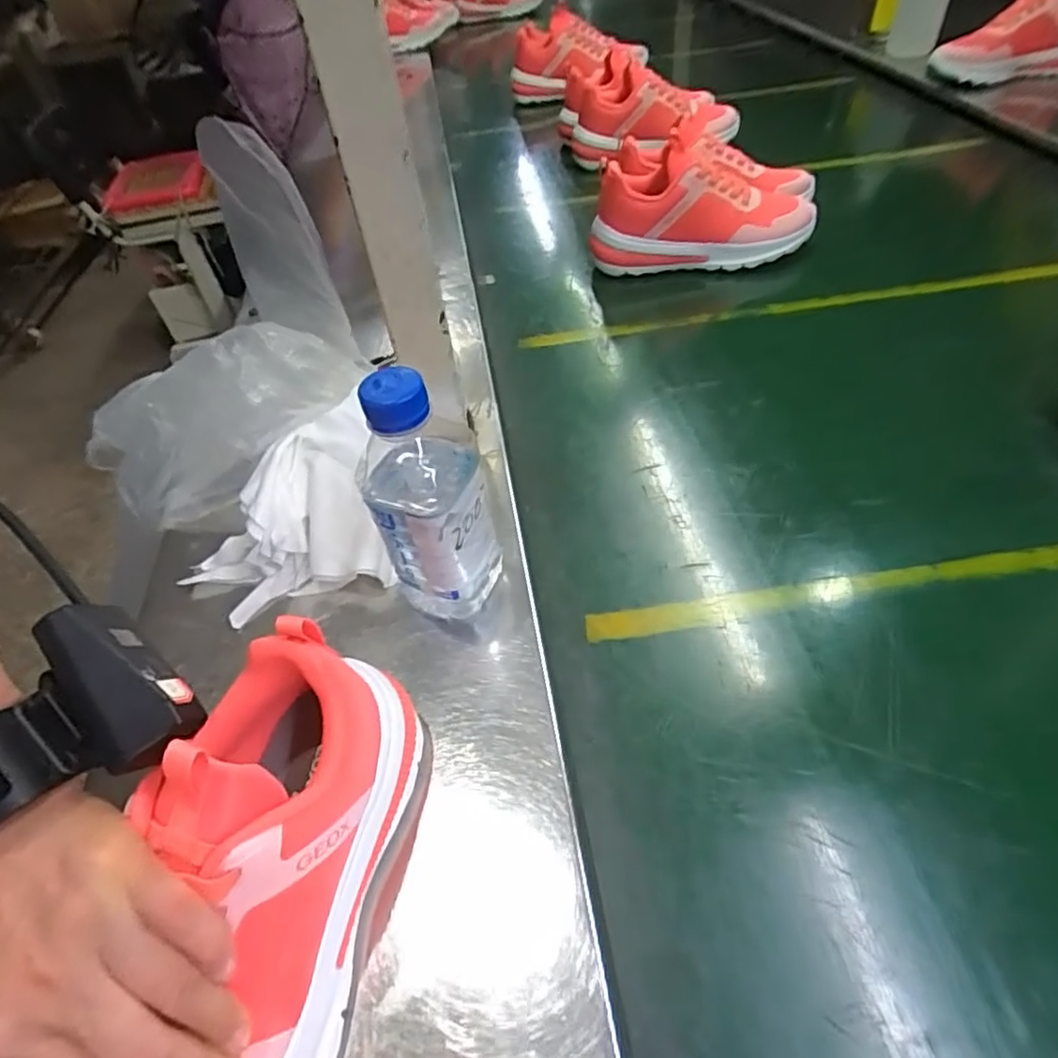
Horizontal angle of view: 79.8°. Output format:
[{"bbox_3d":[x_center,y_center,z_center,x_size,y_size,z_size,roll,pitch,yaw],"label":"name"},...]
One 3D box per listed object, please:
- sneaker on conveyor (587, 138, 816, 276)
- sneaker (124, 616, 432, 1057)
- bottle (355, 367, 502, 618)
[{"bbox_3d":[0.194,-0.350,0.707,0.242,0.116,0.081,-3,48,3],"label":"sneaker on conveyor"},{"bbox_3d":[-0.119,0.156,0.248,0.082,0.114,0.228,8,49,13],"label":"sneaker"},{"bbox_3d":[-0.056,-0.014,0.358,0.065,0.155,0.058,-13,48,-6],"label":"bottle"}]

